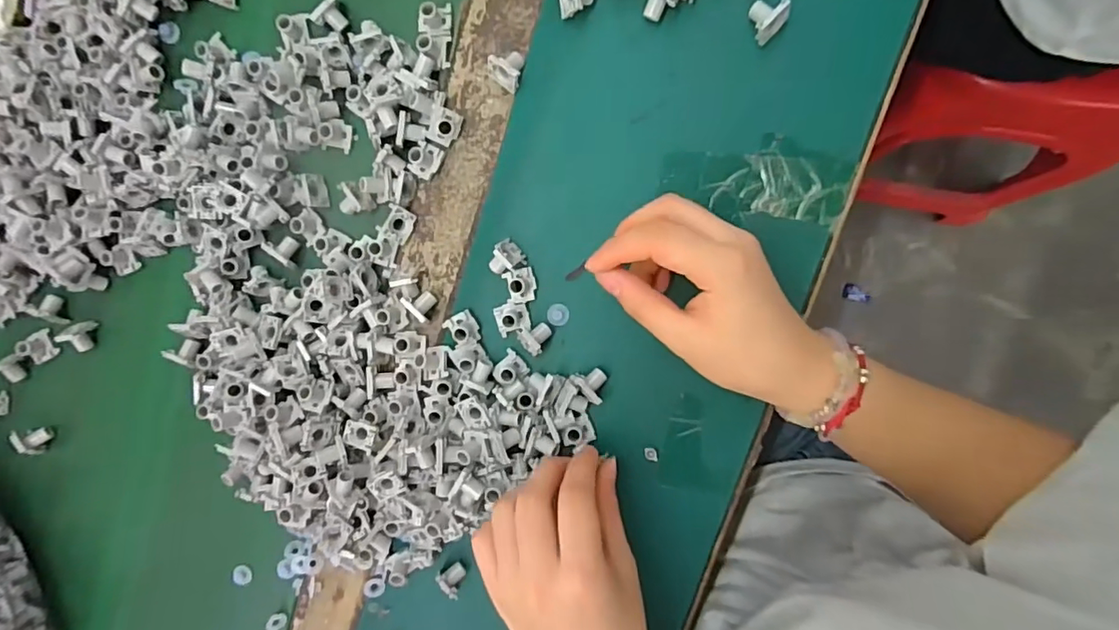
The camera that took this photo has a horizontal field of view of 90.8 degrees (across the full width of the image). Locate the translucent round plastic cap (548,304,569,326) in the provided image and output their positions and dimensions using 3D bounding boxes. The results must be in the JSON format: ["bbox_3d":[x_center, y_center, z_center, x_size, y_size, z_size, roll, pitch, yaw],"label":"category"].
[{"bbox_3d":[-0.001,0.000,0.341,0.013,0.004,0.013,1,94,9],"label":"translucent round plastic cap"}]

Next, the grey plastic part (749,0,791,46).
[{"bbox_3d":[0.115,-0.166,0.306,0.019,0.016,0.020,45,99,3],"label":"grey plastic part"}]

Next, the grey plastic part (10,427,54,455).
[{"bbox_3d":[-0.377,0.091,0.397,0.013,0.021,0.020,-9,94,9],"label":"grey plastic part"}]

